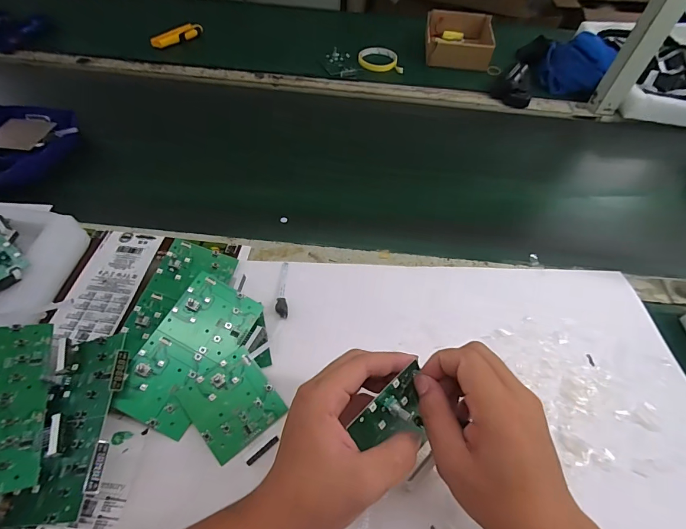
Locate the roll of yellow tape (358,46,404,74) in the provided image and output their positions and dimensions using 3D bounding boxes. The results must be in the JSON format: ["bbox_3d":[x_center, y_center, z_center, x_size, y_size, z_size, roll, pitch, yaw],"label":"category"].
[{"bbox_3d":[0.083,-0.460,0.820,0.095,0.016,0.095,2,53,-2],"label":"roll of yellow tape"}]

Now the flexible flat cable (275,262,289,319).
[{"bbox_3d":[-0.073,0.028,0.443,0.014,0.006,0.081,-3,53,-4],"label":"flexible flat cable"}]

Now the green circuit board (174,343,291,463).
[{"bbox_3d":[-0.106,0.133,0.353,0.076,0.010,0.077,-35,79,-25],"label":"green circuit board"}]

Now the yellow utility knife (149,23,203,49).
[{"bbox_3d":[-0.369,-0.514,0.823,0.031,0.023,0.124,36,59,21],"label":"yellow utility knife"}]

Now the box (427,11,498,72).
[{"bbox_3d":[0.263,-0.514,0.837,0.144,0.051,0.171,8,53,3],"label":"box"}]

